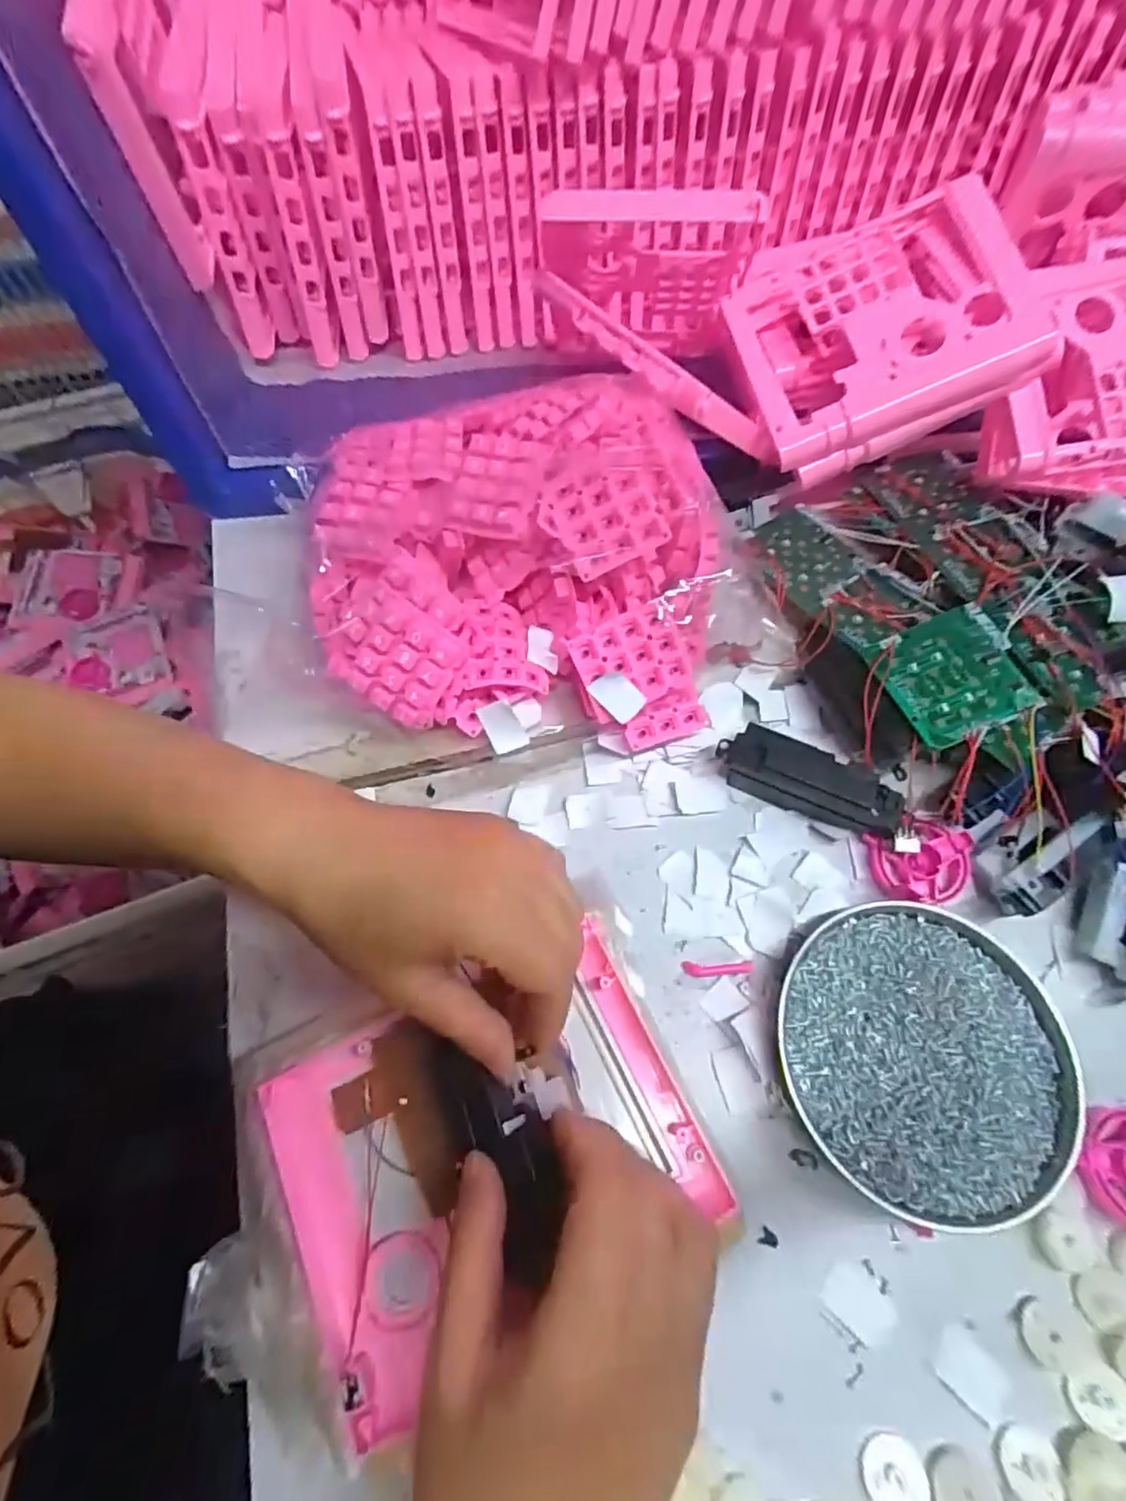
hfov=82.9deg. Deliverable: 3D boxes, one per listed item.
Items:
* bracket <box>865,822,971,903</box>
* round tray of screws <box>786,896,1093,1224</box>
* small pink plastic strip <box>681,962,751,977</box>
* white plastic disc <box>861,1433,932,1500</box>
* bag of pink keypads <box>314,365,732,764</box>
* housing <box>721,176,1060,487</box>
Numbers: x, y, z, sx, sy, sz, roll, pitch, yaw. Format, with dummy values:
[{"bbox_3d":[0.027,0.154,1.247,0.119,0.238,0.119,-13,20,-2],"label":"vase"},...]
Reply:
[{"bbox_3d":[0.198,0.062,0.350,0.051,0.018,0.040,-5,64,-2],"label":"bracket"},{"bbox_3d":[0.175,0.144,0.306,0.132,0.027,0.133,0,63,0],"label":"round tray of screws"},{"bbox_3d":[0.082,0.115,0.335,0.036,0.004,0.007,0,63,0],"label":"small pink plastic strip"},{"bbox_3d":[0.130,0.285,0.249,0.025,0.004,0.024,0,63,0],"label":"white plastic disc"},{"bbox_3d":[-0.028,-0.113,0.372,0.225,0.101,0.199,-3,64,-1],"label":"bag of pink keypads"},{"bbox_3d":[0.199,-0.272,0.406,0.163,0.035,0.151,-20,79,18],"label":"housing"}]

